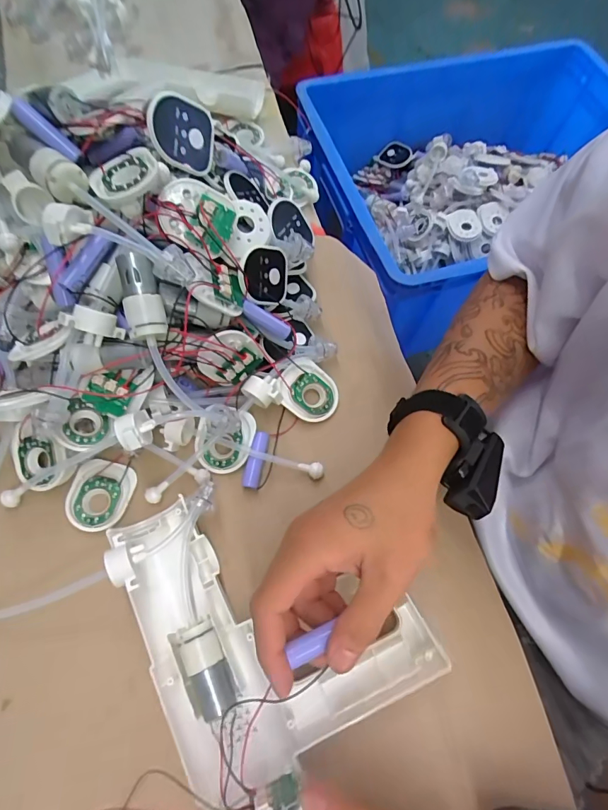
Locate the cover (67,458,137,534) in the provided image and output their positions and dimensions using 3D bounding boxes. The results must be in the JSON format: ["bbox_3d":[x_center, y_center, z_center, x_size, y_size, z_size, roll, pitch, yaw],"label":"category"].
[{"bbox_3d":[-0.170,0.075,0.356,0.048,0.006,0.058,12,67,2],"label":"cover"}]

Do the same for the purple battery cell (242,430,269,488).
[{"bbox_3d":[-0.042,0.047,0.371,0.016,0.014,0.050,11,67,2],"label":"purple battery cell"}]

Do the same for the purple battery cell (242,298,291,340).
[{"bbox_3d":[-0.033,-0.074,0.369,0.049,0.010,0.012,32,64,-27],"label":"purple battery cell"}]

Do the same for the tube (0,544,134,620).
[{"bbox_3d":[-0.187,0.135,0.308,0.133,0.036,0.024,-16,69,-9],"label":"tube"}]

